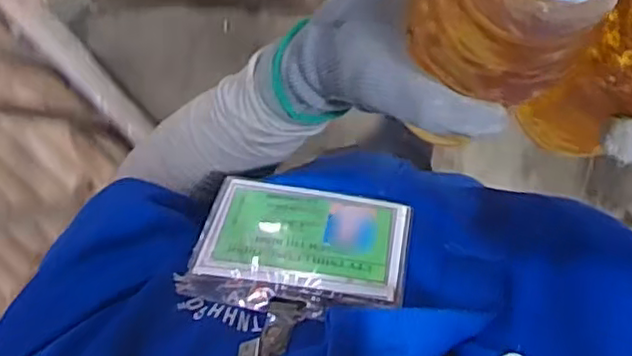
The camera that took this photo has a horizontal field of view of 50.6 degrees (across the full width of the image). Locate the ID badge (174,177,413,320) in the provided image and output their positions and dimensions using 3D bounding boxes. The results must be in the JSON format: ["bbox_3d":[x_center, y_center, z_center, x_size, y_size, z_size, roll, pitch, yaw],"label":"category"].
[{"bbox_3d":[-0.007,0.034,0.329,0.101,0.081,0.004,9,133,8],"label":"ID badge"}]

